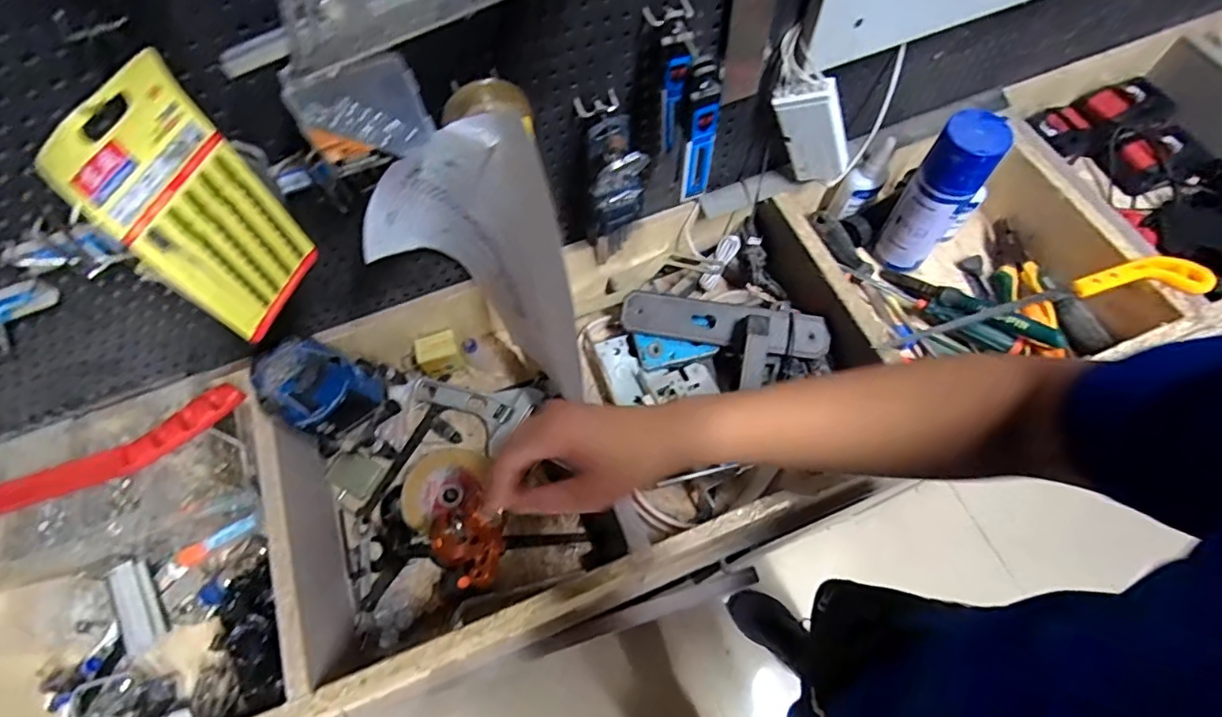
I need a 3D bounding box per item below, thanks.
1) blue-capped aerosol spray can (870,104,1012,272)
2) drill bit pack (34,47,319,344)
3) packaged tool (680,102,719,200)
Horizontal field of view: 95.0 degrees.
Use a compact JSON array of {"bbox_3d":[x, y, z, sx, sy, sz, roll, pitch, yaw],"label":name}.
[{"bbox_3d":[0.367,-0.181,0.634,0.064,0.191,0.060,-1,65,2],"label":"blue-capped aerosol spray can"},{"bbox_3d":[-0.251,-0.087,0.350,0.007,0.168,0.090,15,66,10],"label":"drill bit pack"},{"bbox_3d":[0.073,-0.170,0.465,0.023,0.098,0.006,-16,65,-5],"label":"packaged tool"}]

